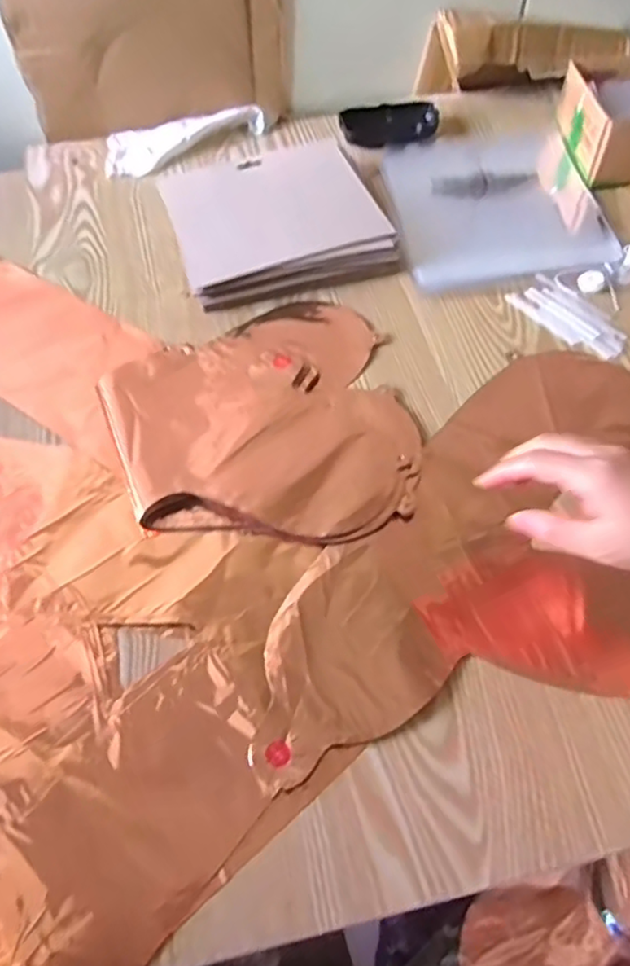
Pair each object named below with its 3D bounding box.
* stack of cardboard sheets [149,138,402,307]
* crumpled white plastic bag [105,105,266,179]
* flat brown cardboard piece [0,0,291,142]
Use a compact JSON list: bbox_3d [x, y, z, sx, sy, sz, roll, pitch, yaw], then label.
[{"bbox_3d":[-0.037,-0.254,0.636,0.195,0.034,0.167,-15,59,-7],"label":"stack of cardboard sheets"},{"bbox_3d":[-0.145,-0.379,0.718,0.175,0.025,0.074,-6,58,-2],"label":"crumpled white plastic bag"},{"bbox_3d":[-0.167,-0.459,0.674,0.276,0.169,0.035,-10,59,-5],"label":"flat brown cardboard piece"}]

